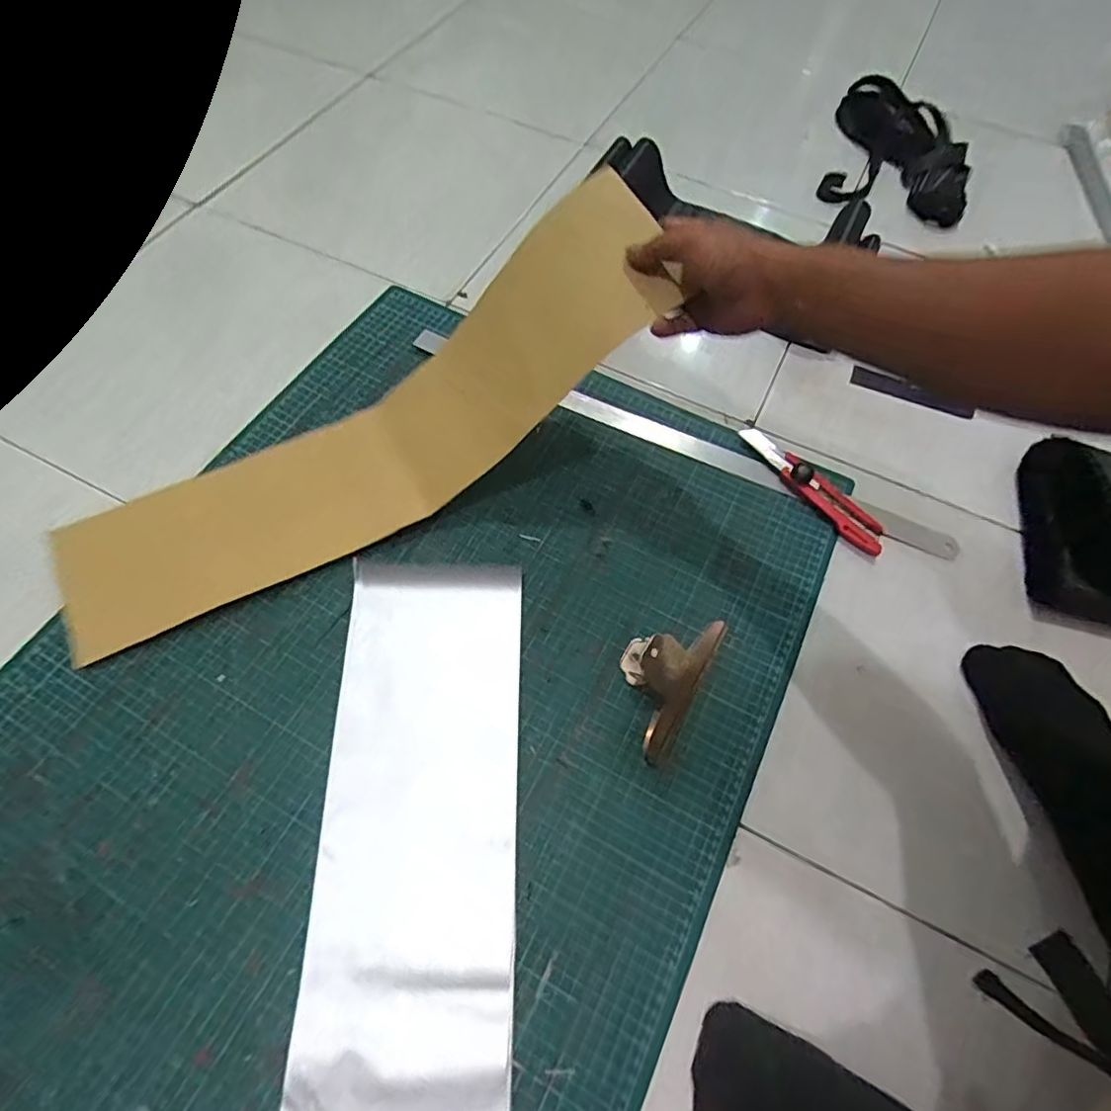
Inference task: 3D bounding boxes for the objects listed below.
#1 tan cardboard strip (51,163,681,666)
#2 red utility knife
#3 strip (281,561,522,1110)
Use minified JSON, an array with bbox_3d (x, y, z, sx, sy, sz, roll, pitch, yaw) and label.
[{"bbox_3d":[-0.155,-0.099,0.513,0.579,0.091,0.127,-36,70,1],"label":"tan cardboard strip"},{"bbox_3d":[0.270,-0.074,0.607,0.034,0.021,0.183,-36,71,-19],"label":"red utility knife"},{"bbox_3d":[-0.109,0.282,0.364,0.158,0.096,0.635,-1,56,-4],"label":"strip"}]

